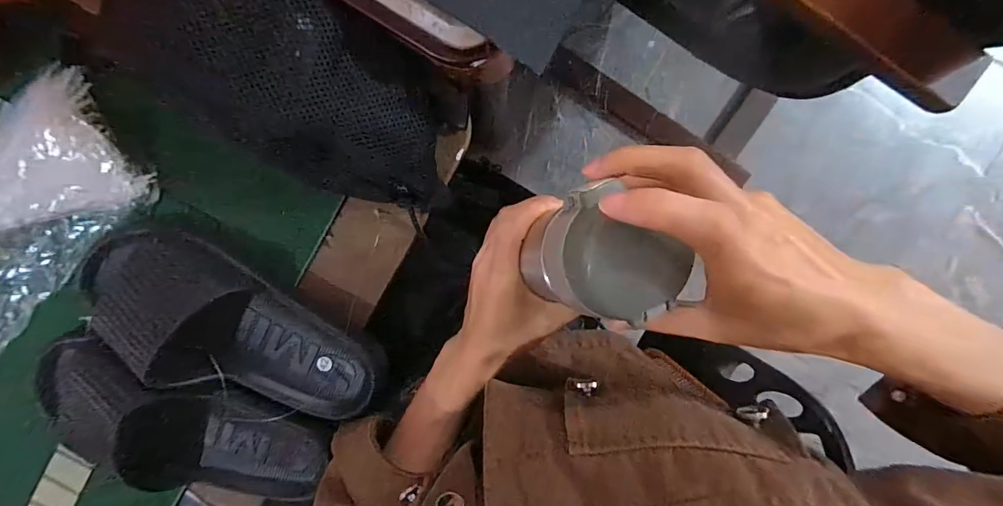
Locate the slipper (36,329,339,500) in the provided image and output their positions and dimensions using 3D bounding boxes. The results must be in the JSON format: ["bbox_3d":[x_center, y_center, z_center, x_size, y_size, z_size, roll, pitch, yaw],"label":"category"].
[{"bbox_3d":[-0.287,0.157,0.387,0.256,0.056,0.115,22,98,-2],"label":"slipper"}]

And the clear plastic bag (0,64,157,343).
[{"bbox_3d":[-0.454,0.030,0.372,0.121,0.061,0.400,44,96,-5],"label":"clear plastic bag"}]

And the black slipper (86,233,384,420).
[{"bbox_3d":[-0.234,0.066,0.367,0.264,0.065,0.105,32,97,-3],"label":"black slipper"}]

